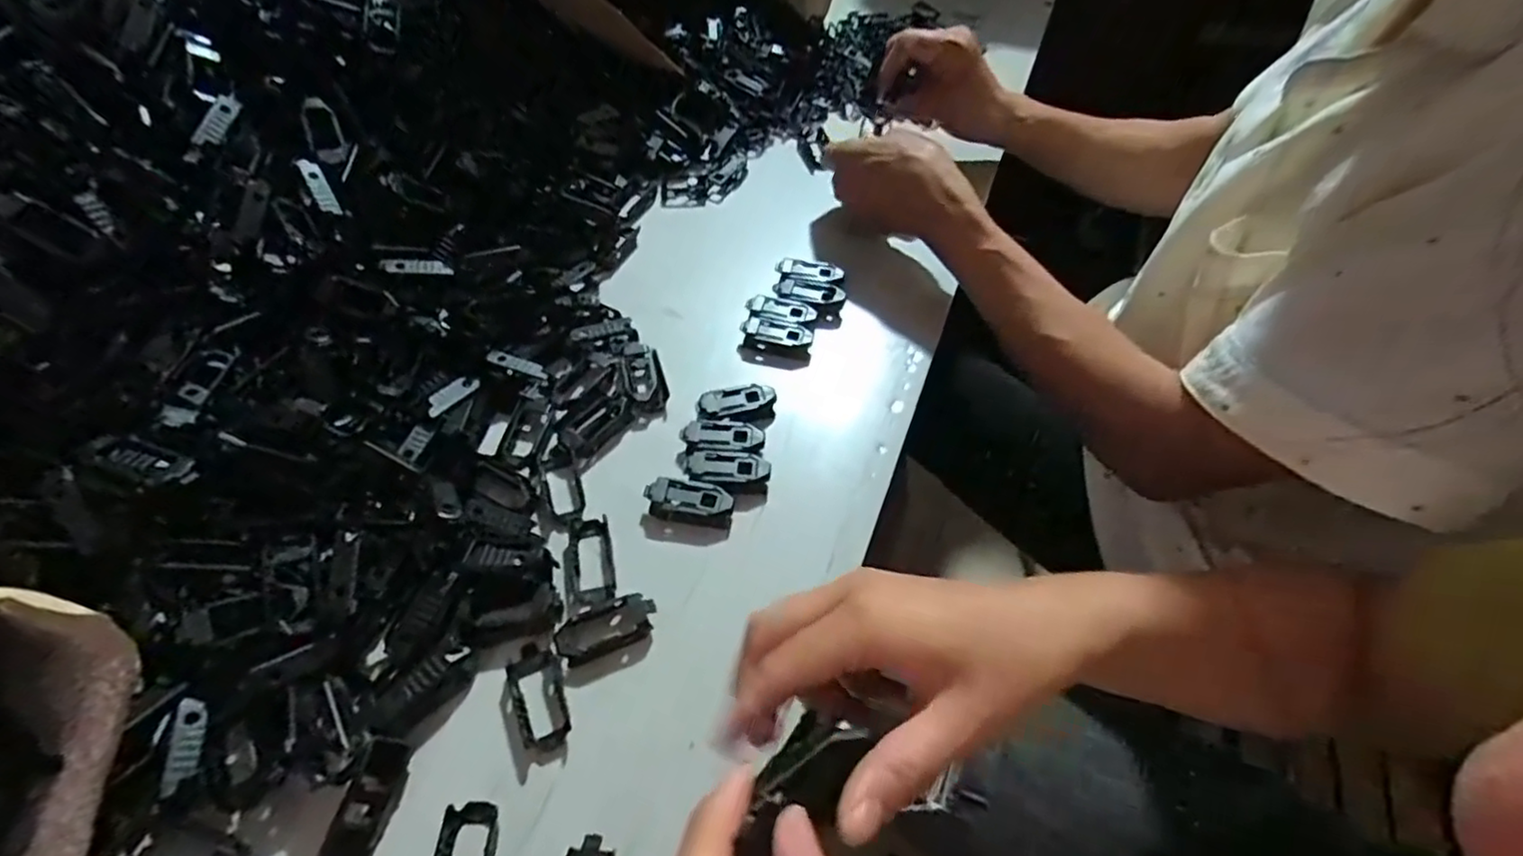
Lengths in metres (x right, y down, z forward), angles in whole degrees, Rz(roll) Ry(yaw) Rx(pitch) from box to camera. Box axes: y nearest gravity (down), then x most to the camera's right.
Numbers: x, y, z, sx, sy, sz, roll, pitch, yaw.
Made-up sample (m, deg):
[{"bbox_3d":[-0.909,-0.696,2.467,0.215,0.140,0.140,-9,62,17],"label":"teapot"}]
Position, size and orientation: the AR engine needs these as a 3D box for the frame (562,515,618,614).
[{"bbox_3d":[-0.094,0.073,0.358,0.026,0.007,0.050,-10,56,-9],"label":"frame"}]

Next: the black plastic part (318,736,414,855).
[{"bbox_3d":[-0.174,0.171,0.282,0.027,0.012,0.068,31,56,-22],"label":"black plastic part"}]

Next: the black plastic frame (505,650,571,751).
[{"bbox_3d":[-0.106,0.130,0.316,0.024,0.005,0.043,-20,58,-16],"label":"black plastic frame"}]

